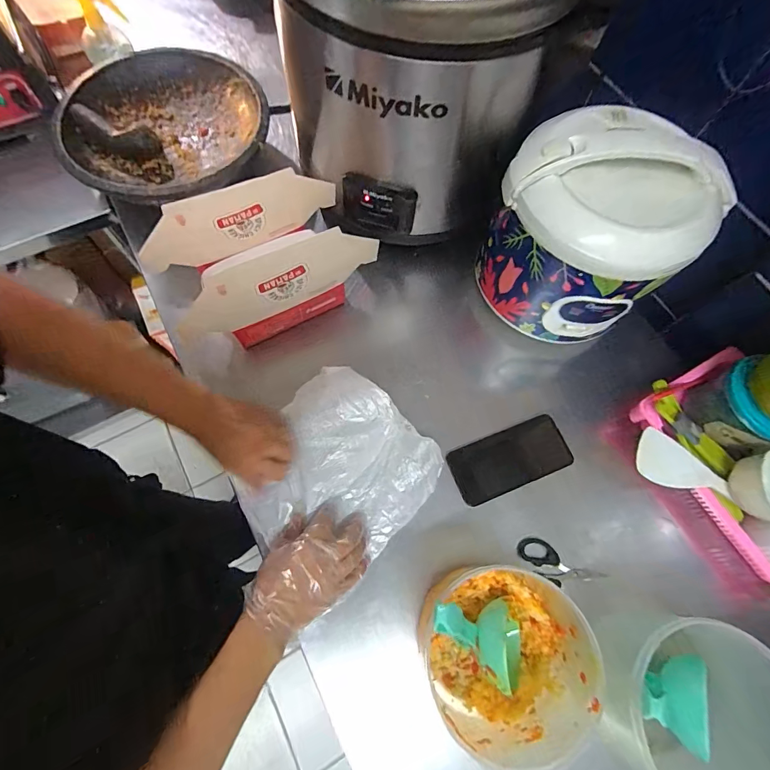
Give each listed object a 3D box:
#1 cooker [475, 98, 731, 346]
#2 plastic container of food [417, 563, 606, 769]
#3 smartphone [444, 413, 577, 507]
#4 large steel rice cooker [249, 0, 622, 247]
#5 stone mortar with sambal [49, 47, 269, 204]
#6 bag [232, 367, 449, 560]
[{"bbox_3d":[0.268,-0.203,0.533,0.222,0.213,0.203,1,69,-2],"label":"cooker"},{"bbox_3d":[0.129,0.287,0.431,0.159,0.114,0.149,-17,71,-9],"label":"plastic container of food"},{"bbox_3d":[0.176,0.106,0.560,0.164,0.011,0.079,-22,74,-4],"label":"smartphone"},{"bbox_3d":[0.033,-0.441,0.542,0.329,0.341,0.347,-24,72,-11],"label":"large steel rice cooker"},{"bbox_3d":[-0.380,-0.445,0.703,0.343,0.078,0.335,-21,72,-10],"label":"stone mortar with sambal"},{"bbox_3d":[-0.063,0.115,0.529,0.215,0.045,0.235,41,73,12],"label":"bag"}]

